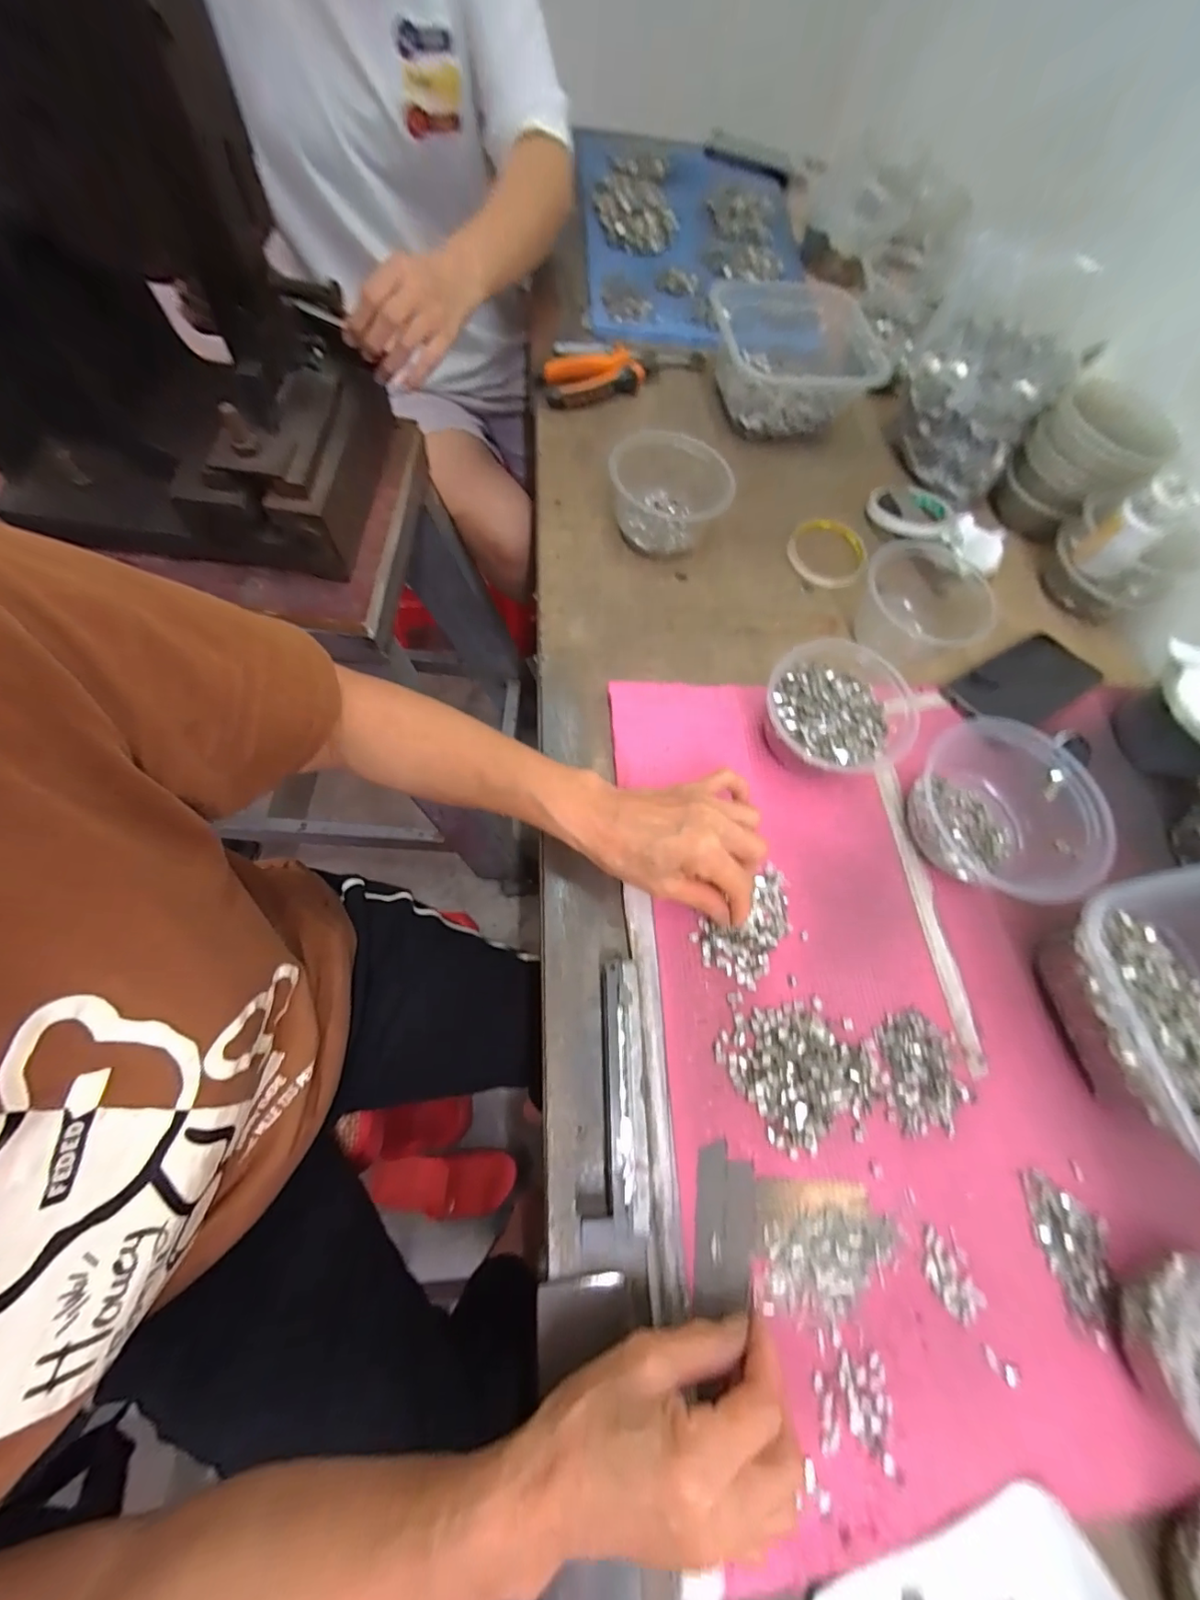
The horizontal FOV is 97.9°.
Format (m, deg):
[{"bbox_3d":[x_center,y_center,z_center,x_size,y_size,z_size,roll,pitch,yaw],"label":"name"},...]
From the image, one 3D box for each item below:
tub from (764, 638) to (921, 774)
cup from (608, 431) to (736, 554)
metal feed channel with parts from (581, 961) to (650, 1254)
[{"bbox_3d":[0.191,-0.068,0.423,0.124,0.060,0.110,-30,73,-16],"label":"tub"},{"bbox_3d":[0.062,-0.289,0.499,0.111,0.061,0.101,-6,68,-8],"label":"cup"},{"bbox_3d":[0.011,0.185,0.322,0.034,0.027,0.158,4,67,-5],"label":"metal feed channel with parts"}]

